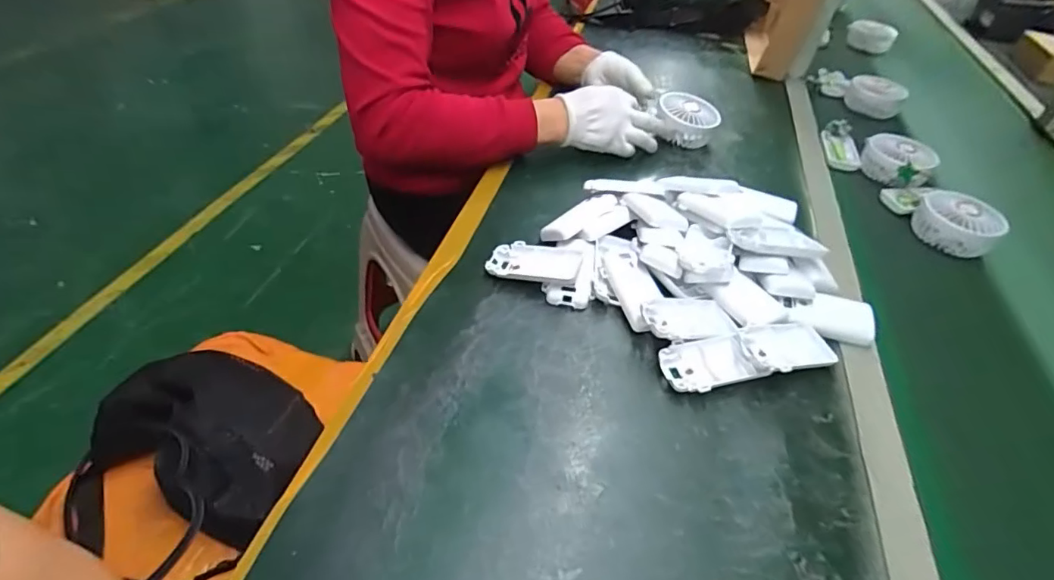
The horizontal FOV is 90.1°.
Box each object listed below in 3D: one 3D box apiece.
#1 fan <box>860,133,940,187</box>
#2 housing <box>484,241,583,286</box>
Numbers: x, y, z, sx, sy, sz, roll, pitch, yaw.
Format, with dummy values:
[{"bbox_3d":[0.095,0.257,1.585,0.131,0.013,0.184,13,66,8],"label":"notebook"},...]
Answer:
[{"bbox_3d":[0.510,-0.178,0.729,0.070,0.047,0.089,-14,49,-20],"label":"fan"},{"bbox_3d":[0.009,-0.027,0.535,0.094,0.017,0.048,8,44,22],"label":"housing"}]

